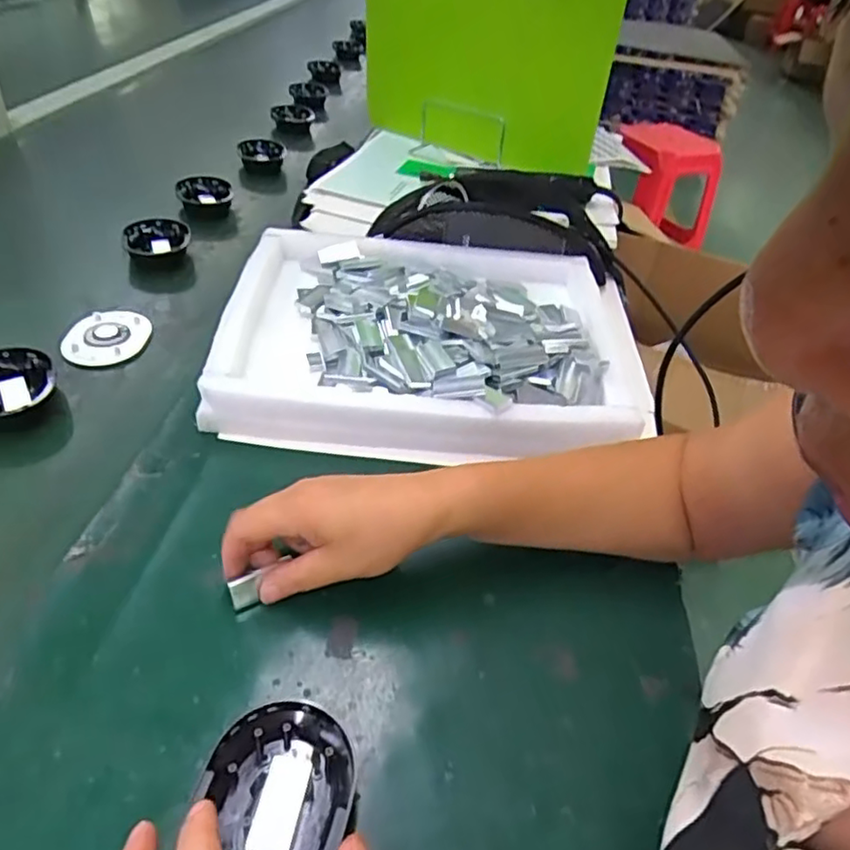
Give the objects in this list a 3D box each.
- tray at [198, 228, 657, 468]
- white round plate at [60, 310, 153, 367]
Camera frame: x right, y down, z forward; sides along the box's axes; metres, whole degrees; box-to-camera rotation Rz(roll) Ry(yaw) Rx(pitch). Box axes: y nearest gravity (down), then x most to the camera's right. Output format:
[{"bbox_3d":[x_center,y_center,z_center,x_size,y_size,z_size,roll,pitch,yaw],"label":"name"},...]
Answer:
[{"bbox_3d":[0.007,-0.089,0.610,0.374,0.062,0.313,5,41,-3],"label":"tray"},{"bbox_3d":[-0.296,-0.085,0.598,0.063,0.016,0.083,10,41,3],"label":"white round plate"}]

